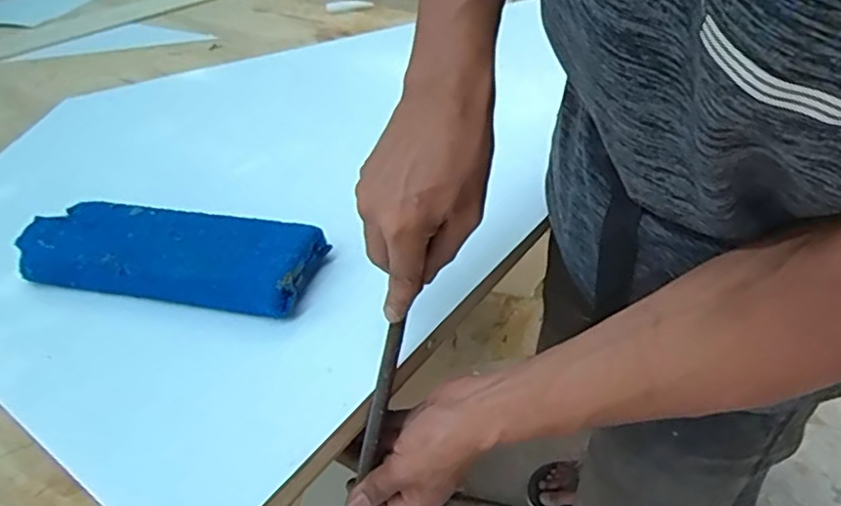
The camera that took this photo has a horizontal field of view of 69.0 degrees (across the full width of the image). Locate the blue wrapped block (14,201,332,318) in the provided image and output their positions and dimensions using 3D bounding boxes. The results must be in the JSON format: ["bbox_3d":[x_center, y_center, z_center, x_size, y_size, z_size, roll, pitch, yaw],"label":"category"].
[{"bbox_3d":[-0.226,0.003,0.550,0.265,0.041,0.095,5,39,10],"label":"blue wrapped block"}]

